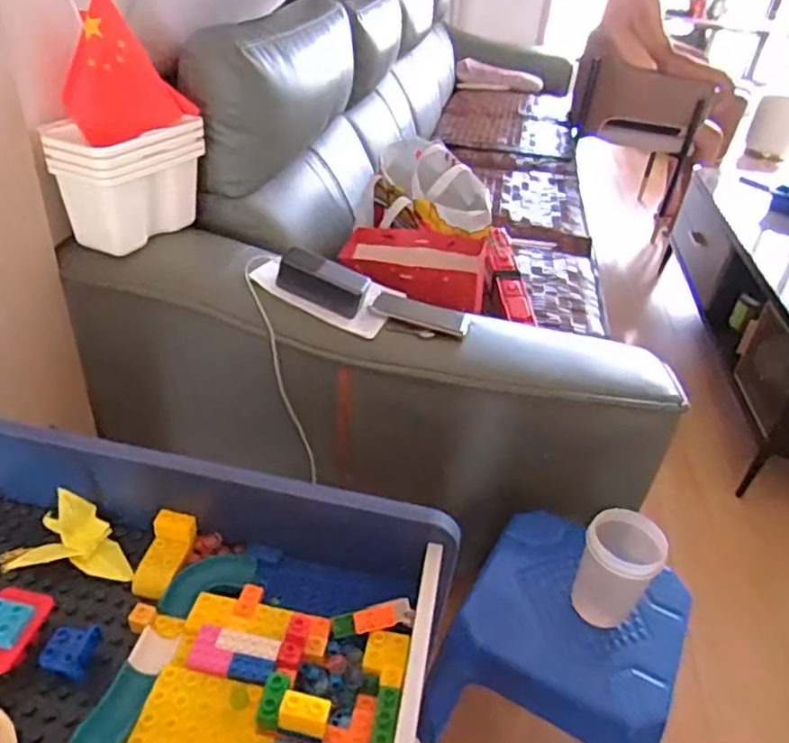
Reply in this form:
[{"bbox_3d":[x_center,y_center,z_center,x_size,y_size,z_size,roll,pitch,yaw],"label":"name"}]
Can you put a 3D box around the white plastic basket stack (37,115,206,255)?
[{"bbox_3d":[-0.388,-0.283,0.954,0.113,0.155,0.196,19,37,16],"label":"white plastic basket stack"}]

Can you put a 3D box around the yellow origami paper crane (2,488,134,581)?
[{"bbox_3d":[-0.276,0.136,0.556,0.101,0.079,0.048,6,35,-1],"label":"yellow origami paper crane"}]

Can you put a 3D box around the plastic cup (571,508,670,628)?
[{"bbox_3d":[0.267,0.244,0.788,0.081,0.148,0.089,5,35,-3],"label":"plastic cup"}]

